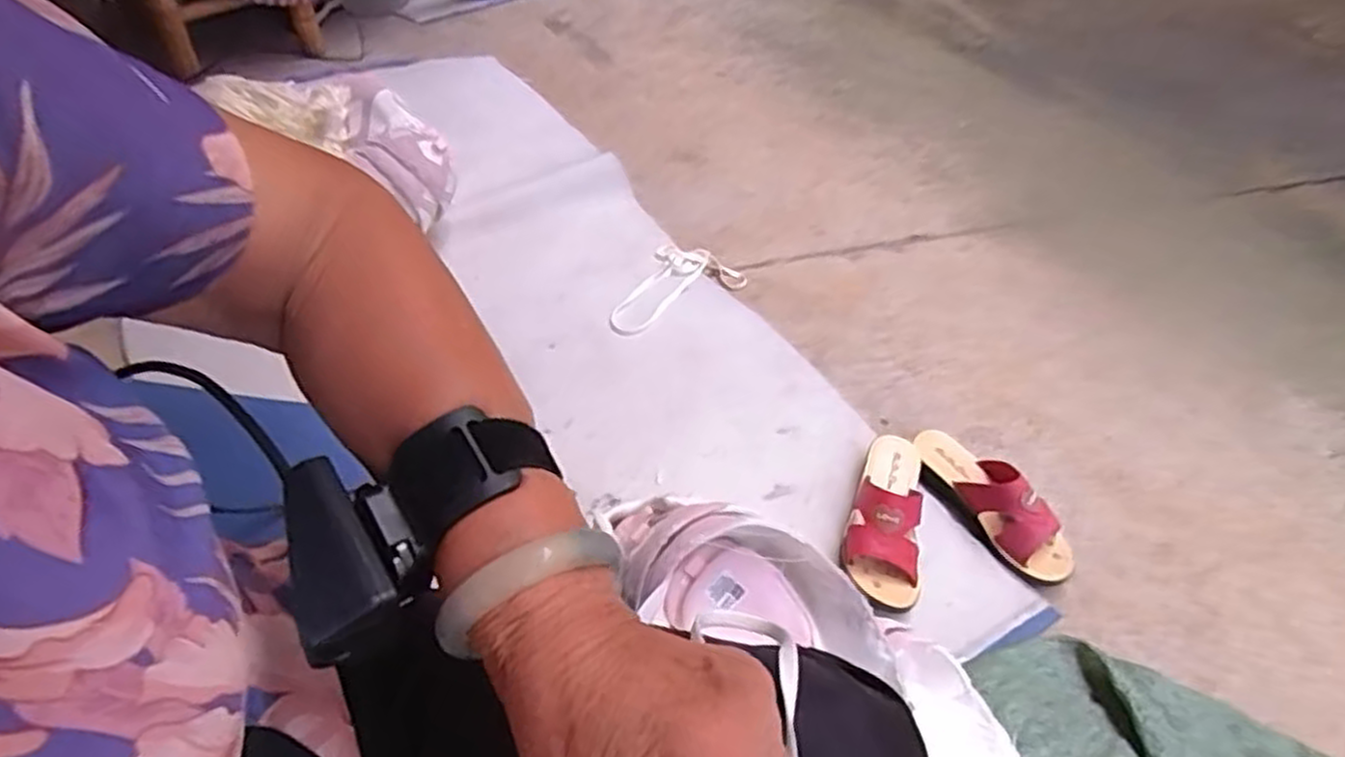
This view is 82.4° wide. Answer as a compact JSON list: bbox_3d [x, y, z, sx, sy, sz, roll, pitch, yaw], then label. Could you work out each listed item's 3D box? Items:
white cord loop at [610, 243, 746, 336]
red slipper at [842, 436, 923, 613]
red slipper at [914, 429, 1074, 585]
[{"bbox_3d":[-0.014,-0.144,1.200,0.232,0.023,0.140,-28,56,-28],"label":"white cord loop"},{"bbox_3d":[0.246,0.153,0.893,0.085,0.079,0.227,10,50,8],"label":"red slipper"},{"bbox_3d":[0.386,0.143,0.927,0.074,0.080,0.226,-24,54,-19],"label":"red slipper"}]

